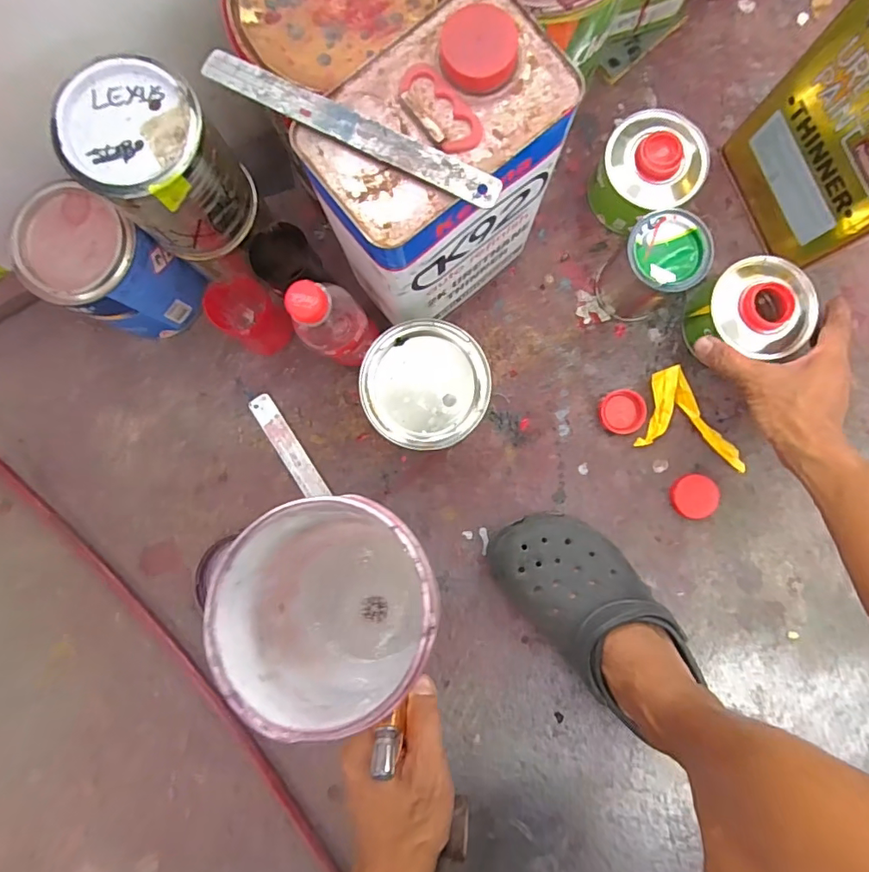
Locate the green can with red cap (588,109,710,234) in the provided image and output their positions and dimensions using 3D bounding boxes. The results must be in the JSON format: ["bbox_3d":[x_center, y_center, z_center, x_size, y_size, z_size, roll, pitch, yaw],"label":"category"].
[{"bbox_3d":[0.216,-0.265,0.525,0.096,0.076,0.099,0,88,3],"label":"green can with red cap"}]

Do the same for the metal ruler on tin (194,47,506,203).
[{"bbox_3d":[-0.050,-0.189,0.314,0.195,0.004,0.021,26,85,2],"label":"metal ruler on tin"}]

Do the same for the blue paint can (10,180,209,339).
[{"bbox_3d":[-0.304,-0.156,0.497,0.097,0.139,0.095,0,88,3],"label":"blue paint can"}]

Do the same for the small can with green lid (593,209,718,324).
[{"bbox_3d":[0.212,-0.163,0.508,0.074,0.099,0.077,0,88,3],"label":"small can with green lid"}]

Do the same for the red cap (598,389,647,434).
[{"bbox_3d":[0.199,-0.025,0.541,0.047,0.015,0.045,0,88,3],"label":"red cap"}]

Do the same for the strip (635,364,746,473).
[{"bbox_3d":[0.276,-0.019,0.534,0.113,0.024,0.084,13,89,3],"label":"strip"}]

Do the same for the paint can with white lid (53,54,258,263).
[{"bbox_3d":[-0.208,-0.206,0.402,0.090,0.116,0.093,0,88,3],"label":"paint can with white lid"}]

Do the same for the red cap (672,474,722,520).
[{"bbox_3d":[0.272,0.063,0.539,0.046,0.013,0.046,0,88,3],"label":"red cap"}]

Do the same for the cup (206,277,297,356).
[{"bbox_3d":[-0.181,-0.121,0.509,0.056,0.095,0.057,-41,87,1],"label":"cup"}]

